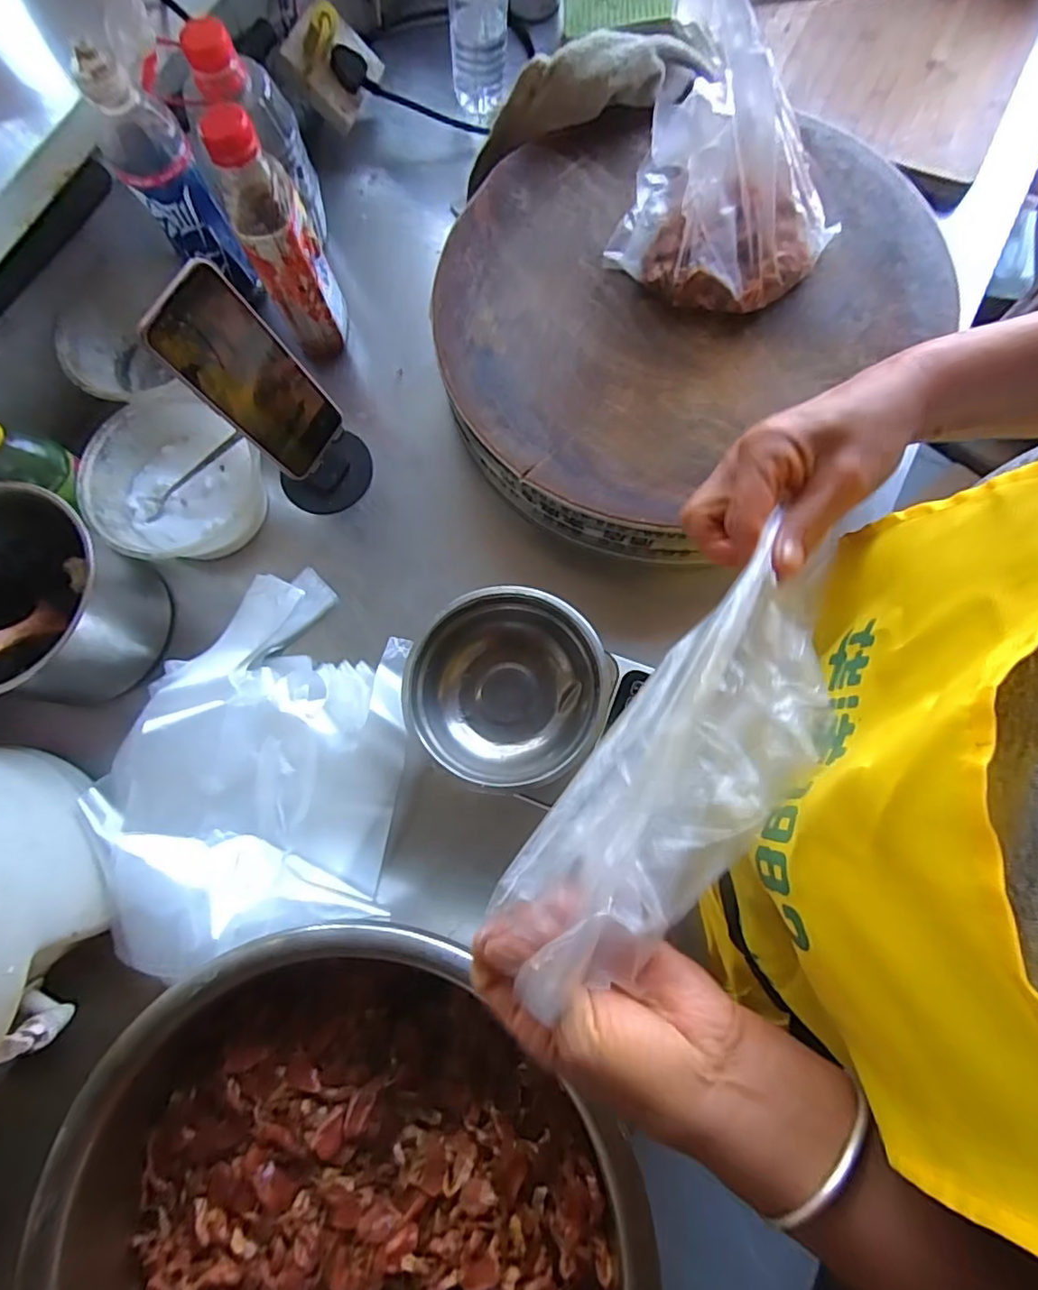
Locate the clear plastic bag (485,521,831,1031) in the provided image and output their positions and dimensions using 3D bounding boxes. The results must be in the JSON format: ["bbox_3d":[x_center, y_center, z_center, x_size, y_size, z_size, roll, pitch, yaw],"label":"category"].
[{"bbox_3d":[0.078,0.055,0.260,0.077,0.026,0.225,36,82,10],"label":"clear plastic bag"}]

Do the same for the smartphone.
[{"bbox_3d":[-0.213,-0.214,0.467,0.012,0.164,0.080,20,76,29],"label":"smartphone"}]

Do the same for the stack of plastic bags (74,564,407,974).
[{"bbox_3d":[-0.226,0.092,0.506,0.242,0.048,0.334,5,70,-2],"label":"stack of plastic bags"}]

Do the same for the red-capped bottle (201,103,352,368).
[{"bbox_3d":[-0.220,-0.375,0.542,0.063,0.210,0.072,-18,76,-3],"label":"red-capped bottle"}]

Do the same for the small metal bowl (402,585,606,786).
[{"bbox_3d":[-0.011,0.036,0.488,0.156,0.055,0.154,0,76,2],"label":"small metal bowl"}]

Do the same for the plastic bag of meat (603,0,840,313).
[{"bbox_3d":[0.175,-0.378,0.453,0.175,0.188,0.113,25,78,7],"label":"plastic bag of meat"}]

